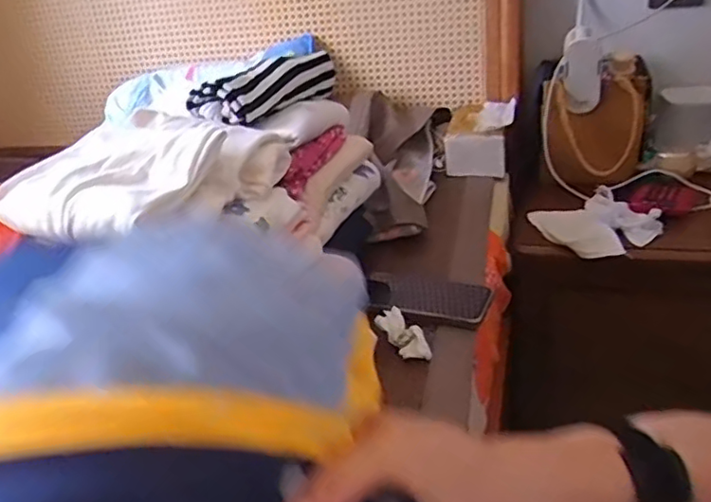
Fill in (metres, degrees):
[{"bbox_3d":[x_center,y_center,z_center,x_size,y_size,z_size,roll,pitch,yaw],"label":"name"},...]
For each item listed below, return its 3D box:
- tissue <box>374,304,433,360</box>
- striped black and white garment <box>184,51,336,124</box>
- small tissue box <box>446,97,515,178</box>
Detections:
[{"bbox_3d":[0.051,0.092,0.652,0.032,0.023,0.072,-23,46,-26],"label":"tissue"},{"bbox_3d":[-0.105,-0.198,0.732,0.081,0.056,0.212,8,32,26],"label":"striped black and white garment"},{"bbox_3d":[0.216,-0.196,1.052,0.109,0.080,0.161,0,30,15],"label":"small tissue box"}]

